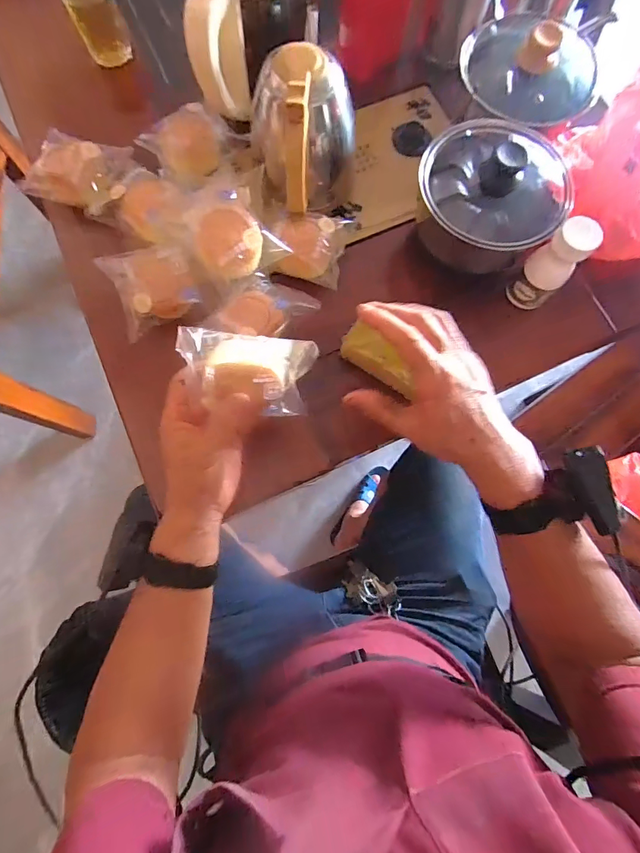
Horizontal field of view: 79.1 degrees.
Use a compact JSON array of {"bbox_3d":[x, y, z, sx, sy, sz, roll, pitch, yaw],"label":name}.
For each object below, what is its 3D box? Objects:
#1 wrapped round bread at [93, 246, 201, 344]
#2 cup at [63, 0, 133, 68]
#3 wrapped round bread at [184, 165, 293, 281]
[{"bbox_3d":[-0.191,-0.156,0.448,0.090,0.030,0.088,-15,115,-2],"label":"wrapped round bread"},{"bbox_3d":[-0.297,-0.543,0.519,0.056,0.079,0.063,-27,79,-7],"label":"cup"},{"bbox_3d":[-0.091,-0.215,0.432,0.100,0.054,0.091,0,78,-1],"label":"wrapped round bread"}]

